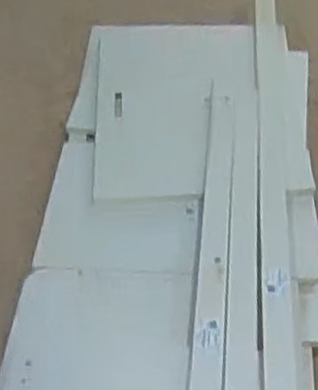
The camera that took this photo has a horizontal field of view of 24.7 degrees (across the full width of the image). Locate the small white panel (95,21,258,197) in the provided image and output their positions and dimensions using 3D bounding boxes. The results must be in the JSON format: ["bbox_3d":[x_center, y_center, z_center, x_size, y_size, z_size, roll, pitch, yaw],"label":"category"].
[{"bbox_3d":[0.040,-0.219,1.680,0.373,0.014,0.593,-3,48,4],"label":"small white panel"}]

